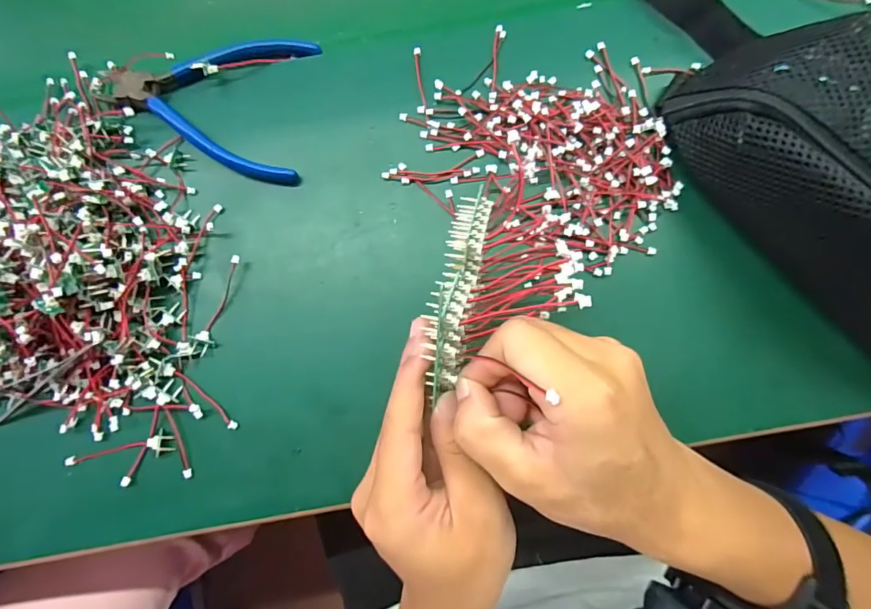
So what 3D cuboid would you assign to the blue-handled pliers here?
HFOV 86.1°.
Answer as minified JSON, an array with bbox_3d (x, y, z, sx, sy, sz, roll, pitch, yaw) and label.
[{"bbox_3d":[-0.148,-0.135,0.313,0.124,0.019,0.102,7,83,4],"label":"blue-handled pliers"}]

